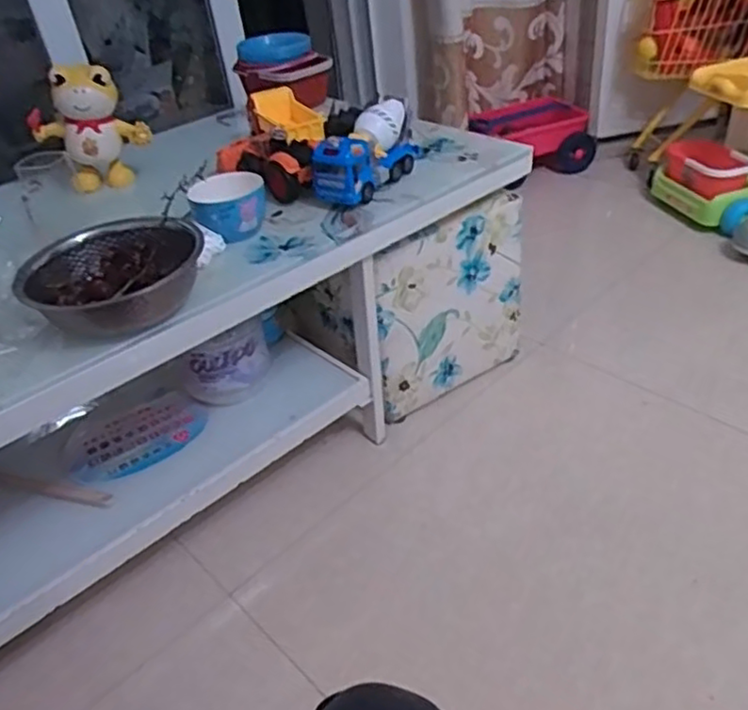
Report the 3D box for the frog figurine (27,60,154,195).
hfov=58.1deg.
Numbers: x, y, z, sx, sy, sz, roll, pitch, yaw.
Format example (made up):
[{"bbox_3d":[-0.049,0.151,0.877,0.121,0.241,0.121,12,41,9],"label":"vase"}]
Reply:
[{"bbox_3d":[-0.469,-0.372,1.129,0.173,0.198,0.081,-27,41,-24],"label":"frog figurine"}]

